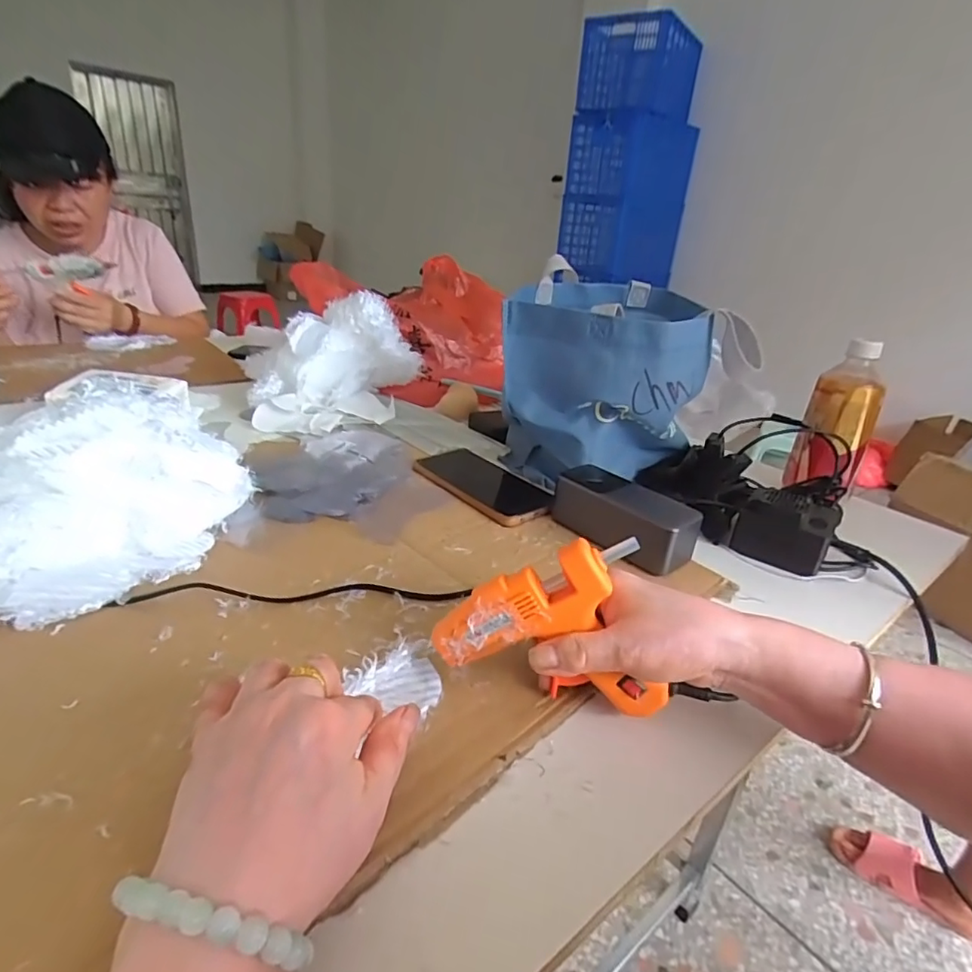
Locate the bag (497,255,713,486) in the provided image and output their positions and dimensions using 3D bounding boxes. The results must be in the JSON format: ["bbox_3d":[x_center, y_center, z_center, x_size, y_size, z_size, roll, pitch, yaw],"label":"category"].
[{"bbox_3d":[0.137,-0.115,0.642,0.194,0.207,0.204,14,27,19],"label":"bag"}]

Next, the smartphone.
[{"bbox_3d":[-0.003,-0.004,0.606,0.083,0.011,0.168,-17,33,-38],"label":"smartphone"}]

